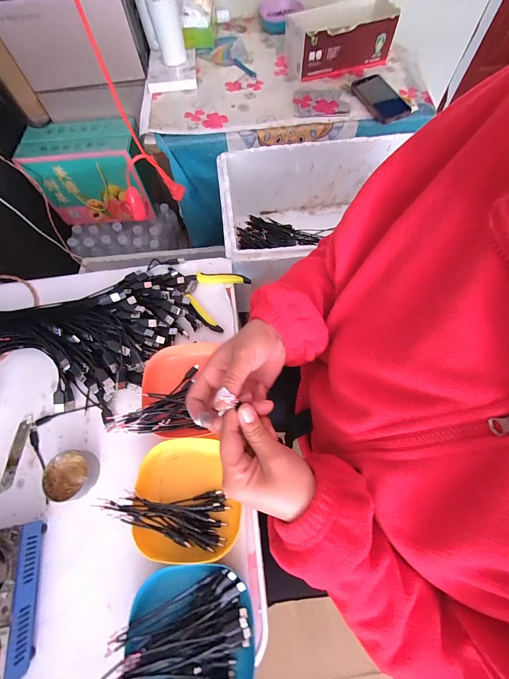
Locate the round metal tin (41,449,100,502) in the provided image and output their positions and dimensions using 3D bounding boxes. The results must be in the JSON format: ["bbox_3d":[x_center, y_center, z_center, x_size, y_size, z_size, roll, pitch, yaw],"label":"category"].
[{"bbox_3d":[-0.259,0.190,0.392,0.065,0.026,0.062,-6,67,-1],"label":"round metal tin"}]

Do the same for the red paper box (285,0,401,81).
[{"bbox_3d":[0.219,-0.797,0.736,0.254,0.099,0.142,-16,67,-5],"label":"red paper box"}]

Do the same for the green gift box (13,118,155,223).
[{"bbox_3d":[-0.508,-0.531,0.905,0.325,0.239,0.163,-1,67,1],"label":"green gift box"}]

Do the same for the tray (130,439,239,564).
[{"bbox_3d":[-0.092,0.208,0.376,0.136,0.035,0.144,-3,67,0],"label":"tray"}]

